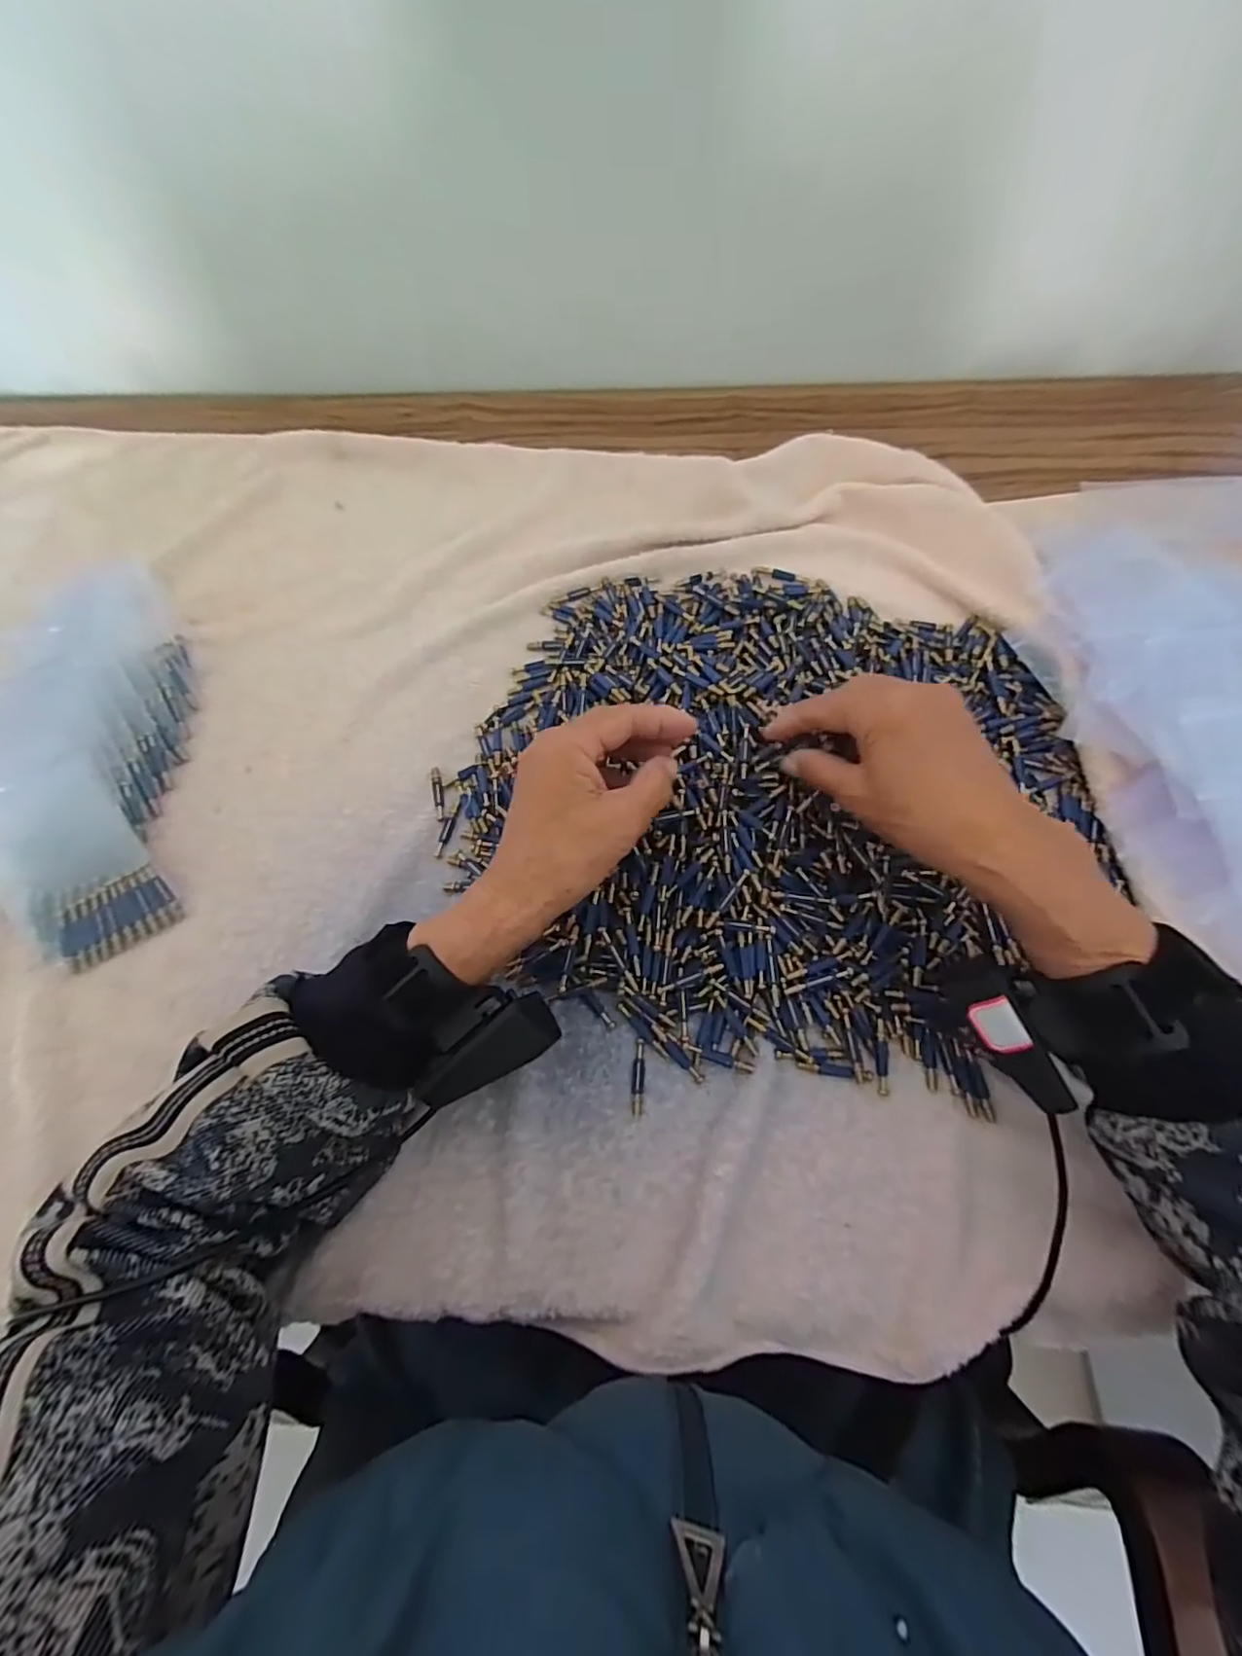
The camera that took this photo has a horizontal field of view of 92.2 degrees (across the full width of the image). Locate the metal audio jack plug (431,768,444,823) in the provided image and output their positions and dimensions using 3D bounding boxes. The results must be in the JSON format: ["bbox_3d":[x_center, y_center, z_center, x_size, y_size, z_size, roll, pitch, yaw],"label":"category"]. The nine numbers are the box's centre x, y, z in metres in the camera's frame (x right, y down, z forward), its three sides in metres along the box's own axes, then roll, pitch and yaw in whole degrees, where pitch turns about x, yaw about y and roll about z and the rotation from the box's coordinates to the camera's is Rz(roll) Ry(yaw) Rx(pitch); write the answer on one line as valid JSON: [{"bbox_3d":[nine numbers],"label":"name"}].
[{"bbox_3d":[-0.121,-0.024,0.396,0.006,0.004,0.039,-13,69,-4],"label":"metal audio jack plug"}]

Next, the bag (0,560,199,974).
[{"bbox_3d":[-0.354,-0.062,0.383,0.112,0.063,0.289,-11,68,-3],"label":"bag"}]

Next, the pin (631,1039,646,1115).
[{"bbox_3d":[0.010,0.139,0.332,0.007,0.004,0.039,4,68,3],"label":"pin"}]

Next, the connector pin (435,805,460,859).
[{"bbox_3d":[-0.113,0.002,0.386,0.007,0.004,0.037,12,69,5],"label":"connector pin"}]

